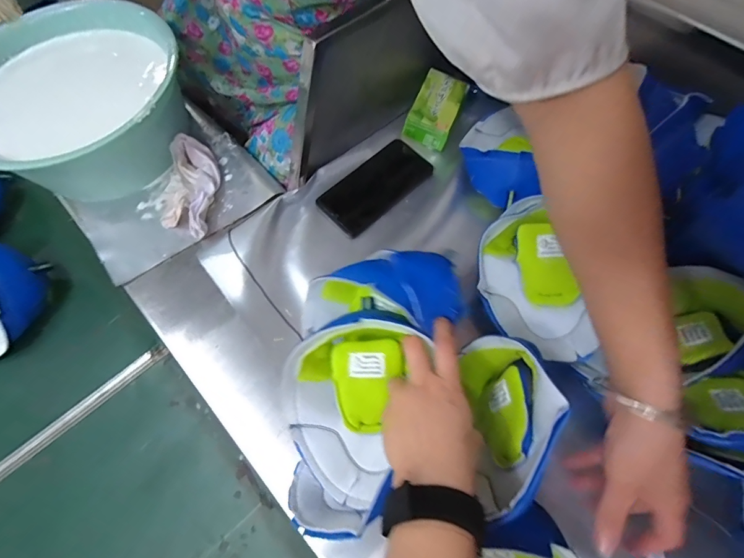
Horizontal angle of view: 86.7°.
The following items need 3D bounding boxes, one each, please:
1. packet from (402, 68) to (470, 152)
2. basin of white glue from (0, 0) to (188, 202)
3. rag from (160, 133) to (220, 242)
[{"bbox_3d":[0.095,-0.248,0.588,0.066,0.047,0.099,24,71,5],"label":"packet"},{"bbox_3d":[-0.424,-0.262,0.579,0.293,0.122,0.281,1,71,-3],"label":"basin of white glue"},{"bbox_3d":[-0.266,-0.130,0.571,0.084,0.039,0.157,0,67,4],"label":"rag"}]

